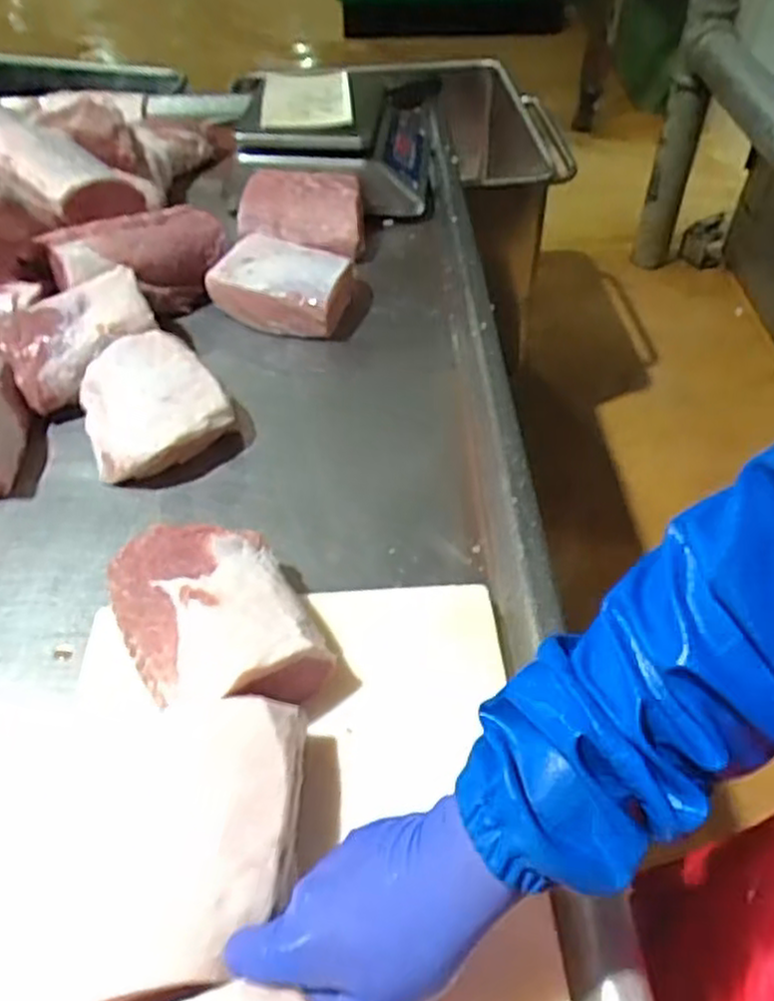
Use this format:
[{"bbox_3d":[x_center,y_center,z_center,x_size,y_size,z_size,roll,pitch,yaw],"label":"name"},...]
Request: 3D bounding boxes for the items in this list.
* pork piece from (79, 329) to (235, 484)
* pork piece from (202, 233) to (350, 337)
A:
[{"bbox_3d":[-0.224,-0.091,0.742,0.130,0.072,0.146,-19,50,-18],"label":"pork piece"},{"bbox_3d":[-0.119,-0.260,0.903,0.160,0.059,0.155,11,47,10],"label":"pork piece"}]

